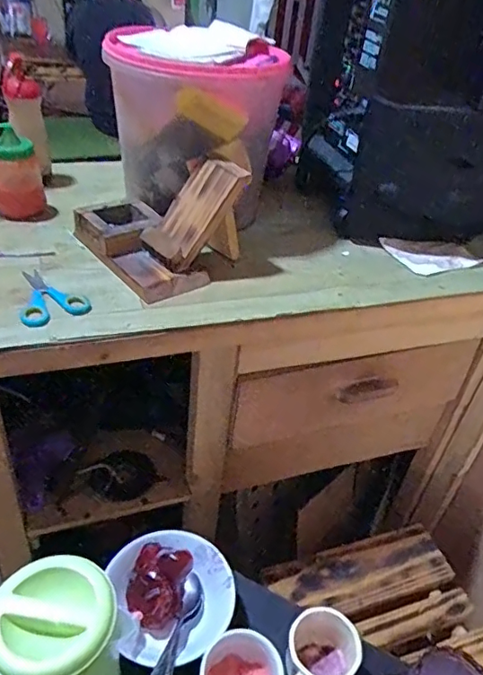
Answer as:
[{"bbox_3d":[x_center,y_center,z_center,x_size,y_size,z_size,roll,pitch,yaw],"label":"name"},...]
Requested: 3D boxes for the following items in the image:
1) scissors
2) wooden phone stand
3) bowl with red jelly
[{"bbox_3d":[-0.243,-0.050,0.645,0.109,0.014,0.080,34,47,30],"label":"scissors"},{"bbox_3d":[-0.104,-0.166,0.715,0.169,0.115,0.195,-23,47,-31],"label":"wooden phone stand"},{"bbox_3d":[-0.082,0.302,0.644,0.137,0.061,0.150,3,39,-3],"label":"bowl with red jelly"}]

